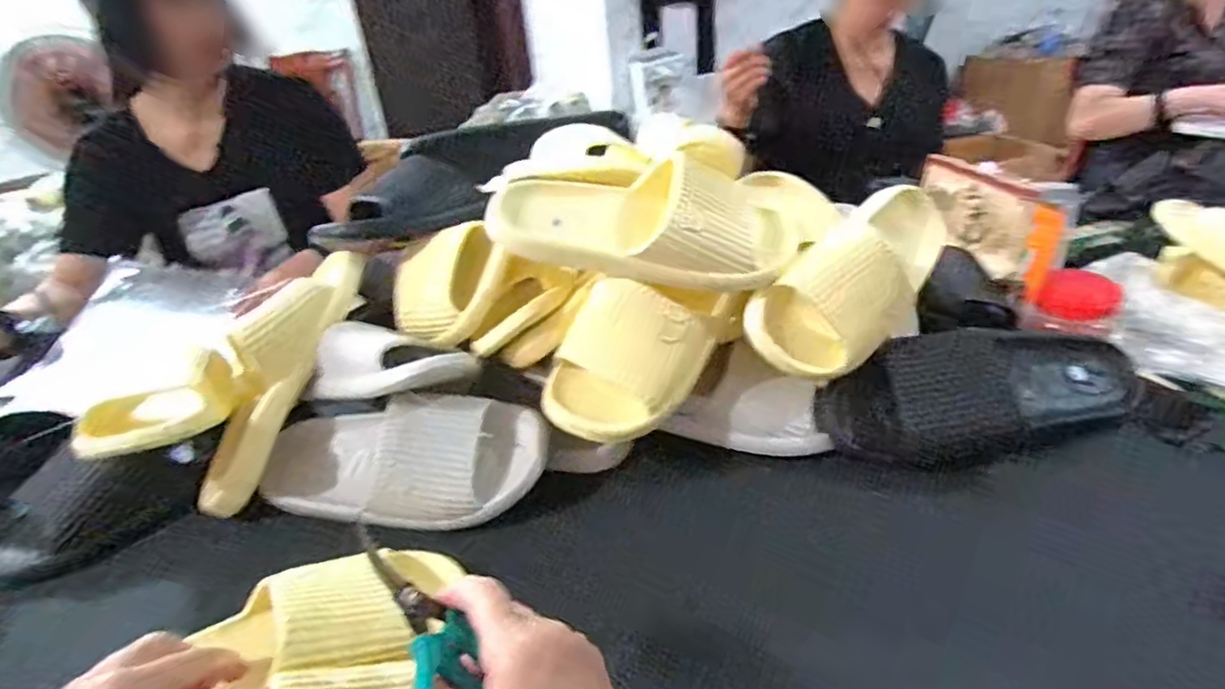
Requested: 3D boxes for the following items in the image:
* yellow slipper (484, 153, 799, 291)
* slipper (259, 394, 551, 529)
[{"bbox_3d":[0.030,-0.107,0.513,0.256,0.078,0.111,12,57,0],"label":"yellow slipper"},{"bbox_3d":[-0.180,0.097,0.531,0.247,0.078,0.112,2,60,15],"label":"slipper"}]

